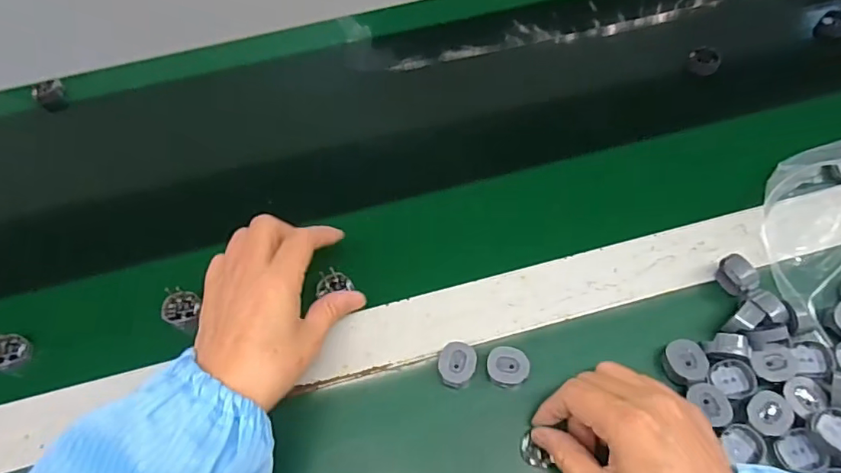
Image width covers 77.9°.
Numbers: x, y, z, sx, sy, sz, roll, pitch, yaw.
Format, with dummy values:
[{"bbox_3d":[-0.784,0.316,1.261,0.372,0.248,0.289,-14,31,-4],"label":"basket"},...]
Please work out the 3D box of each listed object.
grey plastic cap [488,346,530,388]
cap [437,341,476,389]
[{"bbox_3d":[0.061,0.090,0.361,0.028,0.011,0.025,7,62,7],"label":"grey plastic cap"},{"bbox_3d":[0.026,0.089,0.363,0.024,0.014,0.029,10,62,8],"label":"cap"}]

